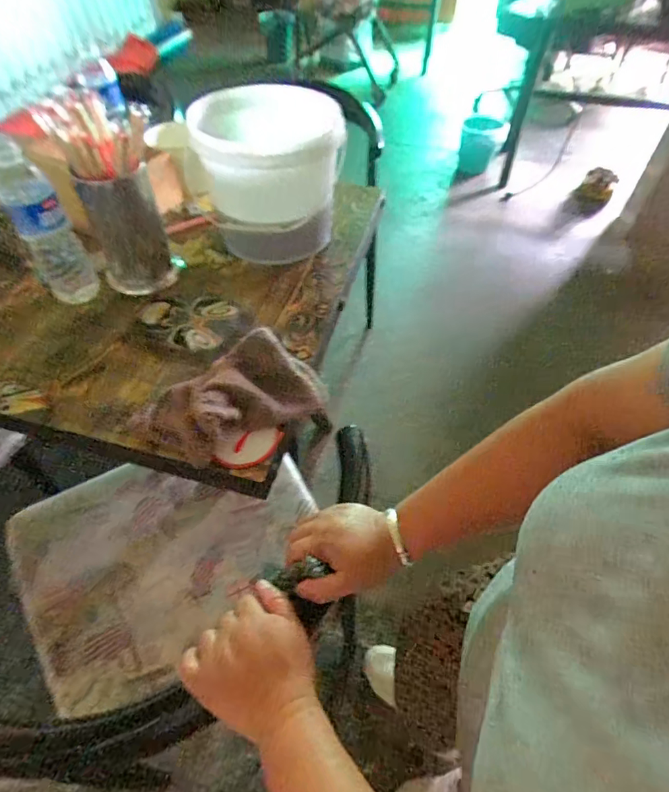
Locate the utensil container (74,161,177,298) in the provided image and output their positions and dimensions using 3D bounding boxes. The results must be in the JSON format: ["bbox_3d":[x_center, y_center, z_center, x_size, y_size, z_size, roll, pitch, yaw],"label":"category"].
[{"bbox_3d":[-0.316,-0.260,0.691,0.108,0.160,0.123,-21,54,-17],"label":"utensil container"}]

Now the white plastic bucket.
[{"bbox_3d":[-0.097,-0.361,0.744,0.226,0.205,0.209,0,51,-1],"label":"white plastic bucket"}]

